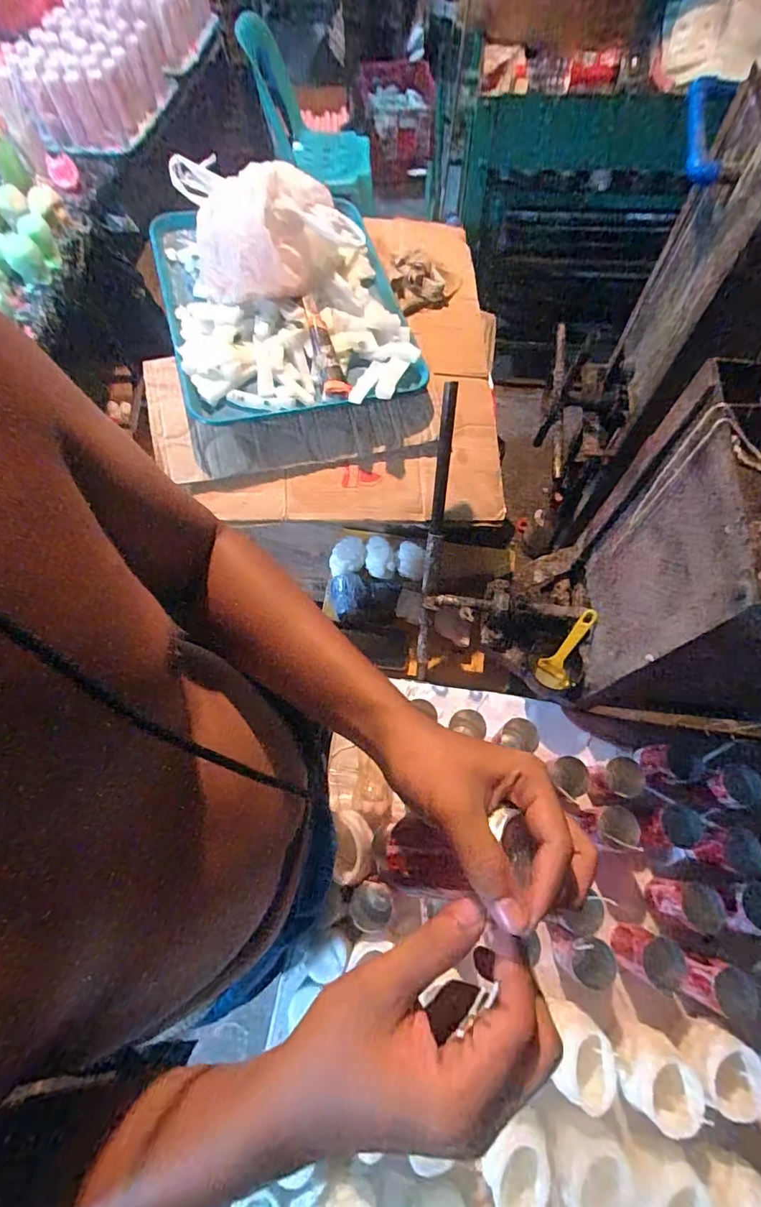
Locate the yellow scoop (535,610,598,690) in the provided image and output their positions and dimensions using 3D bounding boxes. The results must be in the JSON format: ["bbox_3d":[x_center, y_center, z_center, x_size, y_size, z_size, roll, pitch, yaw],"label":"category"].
[{"bbox_3d":[0.274,0.066,0.717,0.050,0.020,0.127,30,98,15],"label":"yellow scoop"}]

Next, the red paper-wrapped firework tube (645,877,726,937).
[{"bbox_3d":[0.377,0.375,0.617,0.059,0.083,0.054,8,67,6],"label":"red paper-wrapped firework tube"}]

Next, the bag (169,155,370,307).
[{"bbox_3d":[-0.157,-0.532,0.695,0.235,0.112,0.165,-15,67,-4],"label":"bag"}]

